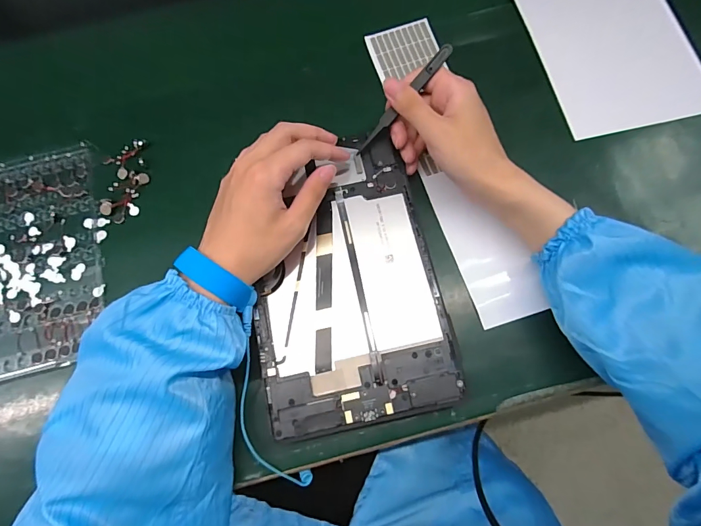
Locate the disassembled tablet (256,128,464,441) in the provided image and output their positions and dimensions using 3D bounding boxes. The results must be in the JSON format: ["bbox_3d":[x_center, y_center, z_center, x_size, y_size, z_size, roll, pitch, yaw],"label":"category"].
[{"bbox_3d":[-0.005,0.010,0.310,0.146,0.015,0.225,-10,77,-1],"label":"disassembled tablet"}]

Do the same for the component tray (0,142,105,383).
[{"bbox_3d":[-0.312,-0.001,0.349,0.161,0.011,0.210,-12,75,-1],"label":"component tray"}]

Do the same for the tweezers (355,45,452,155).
[{"bbox_3d":[0.044,-0.137,0.321,0.010,0.009,0.111,45,101,10],"label":"tweezers"}]

